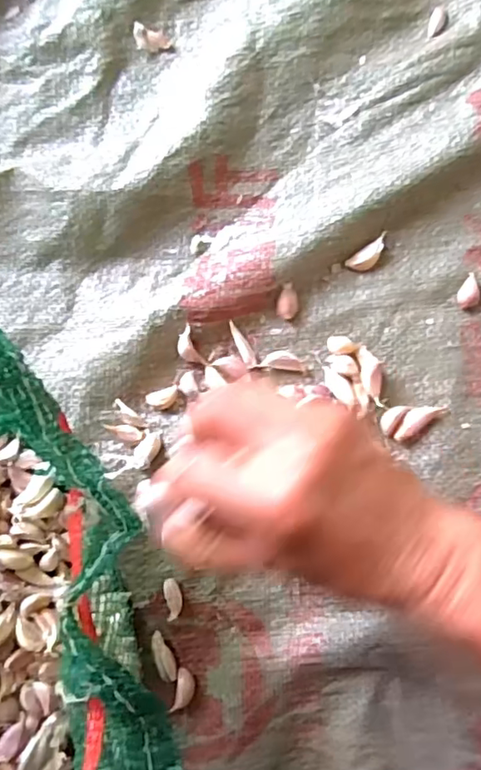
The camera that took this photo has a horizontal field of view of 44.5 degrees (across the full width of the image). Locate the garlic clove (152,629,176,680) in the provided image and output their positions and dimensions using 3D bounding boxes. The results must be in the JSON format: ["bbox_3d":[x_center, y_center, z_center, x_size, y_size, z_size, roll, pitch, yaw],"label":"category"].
[{"bbox_3d":[-0.048,0.168,0.363,0.011,0.006,0.030,-25,84,3],"label":"garlic clove"}]

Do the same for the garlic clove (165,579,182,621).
[{"bbox_3d":[-0.042,0.134,0.368,0.010,0.006,0.024,-7,85,4],"label":"garlic clove"}]

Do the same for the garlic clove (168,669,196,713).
[{"bbox_3d":[-0.035,0.190,0.362,0.012,0.007,0.025,11,87,6],"label":"garlic clove"}]

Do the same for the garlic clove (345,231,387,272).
[{"bbox_3d":[0.082,-0.082,0.370,0.030,0.007,0.013,-36,84,2],"label":"garlic clove"}]

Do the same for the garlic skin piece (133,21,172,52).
[{"bbox_3d":[-0.058,-0.230,0.387,0.023,0.008,0.016,3,86,5],"label":"garlic skin piece"}]

